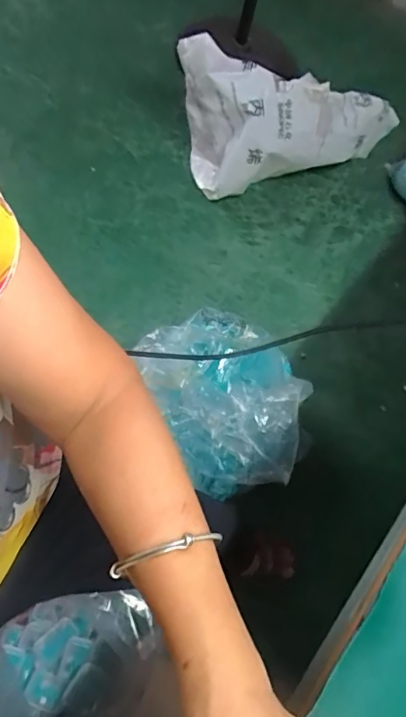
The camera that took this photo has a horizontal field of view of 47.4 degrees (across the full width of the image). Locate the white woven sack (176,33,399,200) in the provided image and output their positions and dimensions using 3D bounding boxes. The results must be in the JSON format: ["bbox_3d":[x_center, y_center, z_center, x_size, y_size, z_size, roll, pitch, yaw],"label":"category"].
[{"bbox_3d":[0.249,-0.665,1.266,0.565,0.320,0.293,-15,70,-15],"label":"white woven sack"}]

